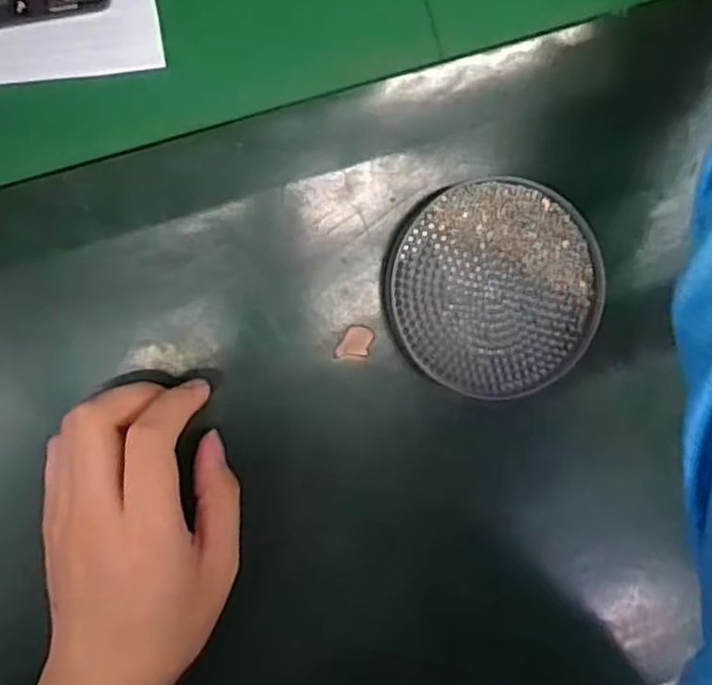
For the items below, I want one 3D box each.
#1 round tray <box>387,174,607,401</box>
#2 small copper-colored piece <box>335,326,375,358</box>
[{"bbox_3d":[0.076,-0.029,0.376,0.113,0.011,0.110,0,90,-9],"label":"round tray"},{"bbox_3d":[0.000,0.001,0.382,0.017,0.004,0.020,22,87,-8],"label":"small copper-colored piece"}]

